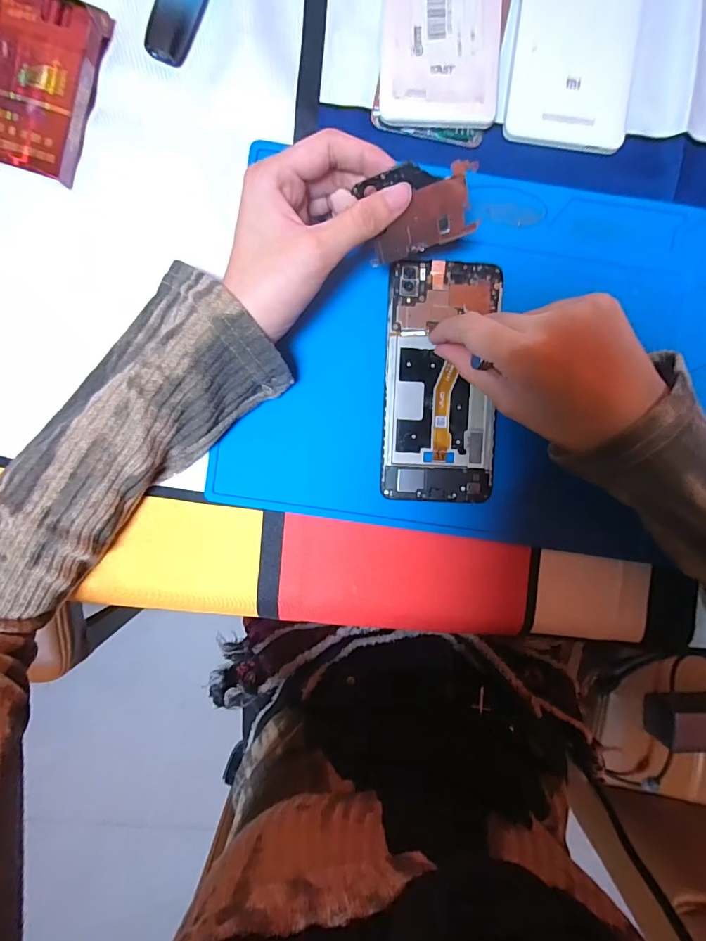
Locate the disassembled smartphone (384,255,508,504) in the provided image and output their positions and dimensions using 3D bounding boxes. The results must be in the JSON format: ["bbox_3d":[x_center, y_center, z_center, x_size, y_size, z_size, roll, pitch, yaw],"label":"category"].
[{"bbox_3d":[0.056,-0.056,0.276,0.071,0.006,0.148,0,93,-1],"label":"disassembled smartphone"}]

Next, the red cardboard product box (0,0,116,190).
[{"bbox_3d":[-0.189,-0.232,0.261,0.057,0.017,0.100,16,92,-1],"label":"red cardboard product box"}]

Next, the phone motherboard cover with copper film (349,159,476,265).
[{"bbox_3d":[0.036,-0.140,0.233,0.058,0.004,0.043,-16,134,5],"label":"phone motherboard cover with copper film"}]

